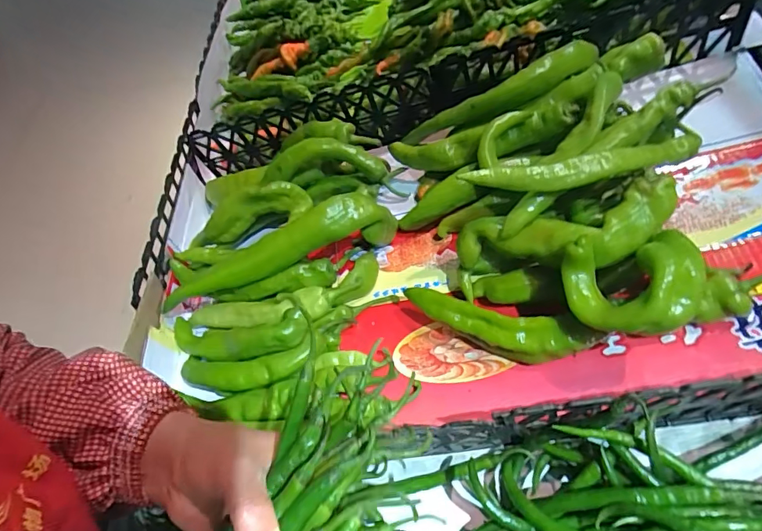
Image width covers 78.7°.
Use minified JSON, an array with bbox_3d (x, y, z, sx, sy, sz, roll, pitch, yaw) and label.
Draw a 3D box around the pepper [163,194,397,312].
[{"bbox_3d":[-0.127,-0.009,0.570,0.296,0.091,0.046,-22,56,5],"label":"pepper"}]

